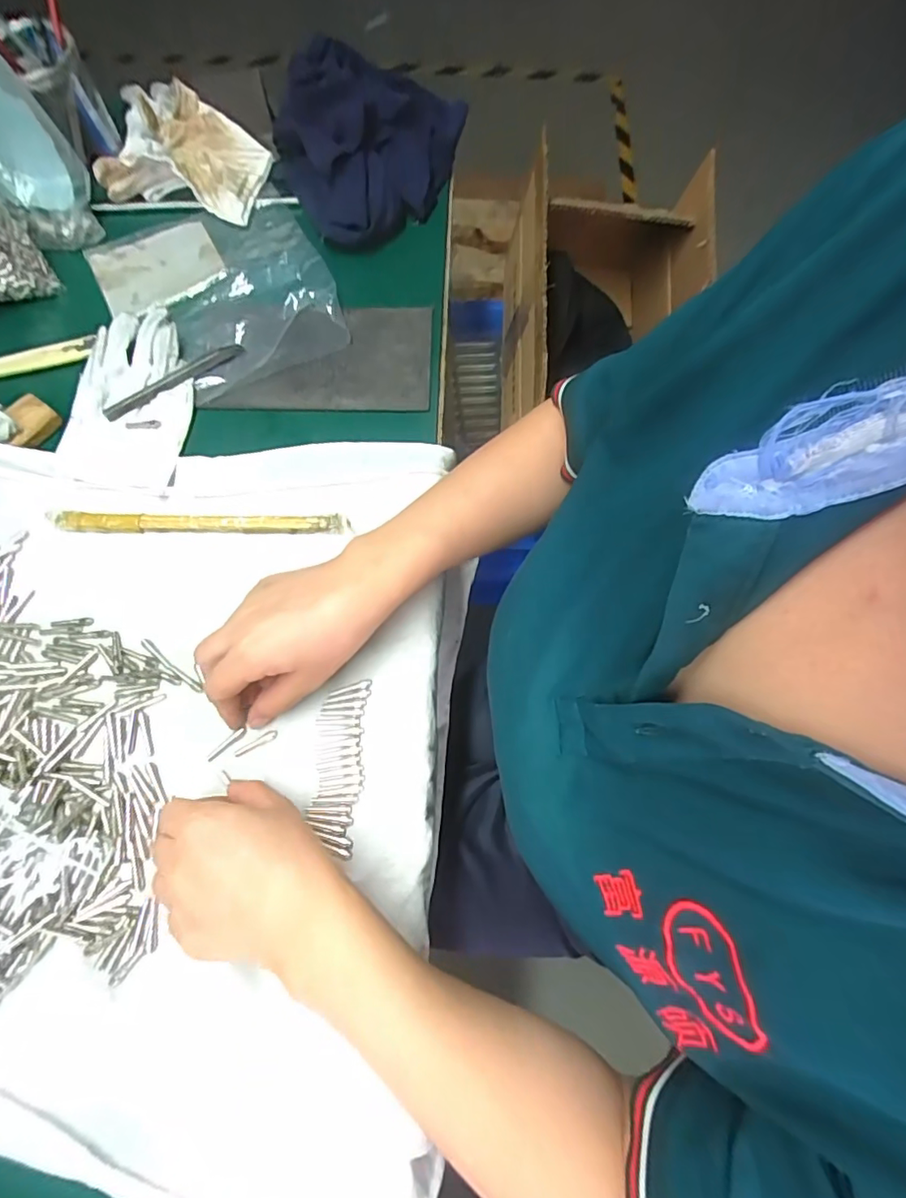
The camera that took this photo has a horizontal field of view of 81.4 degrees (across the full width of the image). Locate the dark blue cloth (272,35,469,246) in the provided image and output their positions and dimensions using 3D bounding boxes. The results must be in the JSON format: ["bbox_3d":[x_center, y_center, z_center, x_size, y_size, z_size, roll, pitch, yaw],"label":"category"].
[{"bbox_3d":[-0.075,-0.445,0.501,0.192,0.079,0.153,-40,76,-16],"label":"dark blue cloth"}]

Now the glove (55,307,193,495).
[{"bbox_3d":[-0.261,-0.171,0.433,0.094,0.014,0.168,6,69,-1],"label":"glove"}]

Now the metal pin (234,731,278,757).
[{"bbox_3d":[-0.132,0.096,0.352,0.030,0.004,0.006,-22,72,-10],"label":"metal pin"}]

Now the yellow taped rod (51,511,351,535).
[{"bbox_3d":[-0.190,-0.059,0.399,0.220,0.012,0.014,1,70,-2],"label":"yellow taped rod"}]

